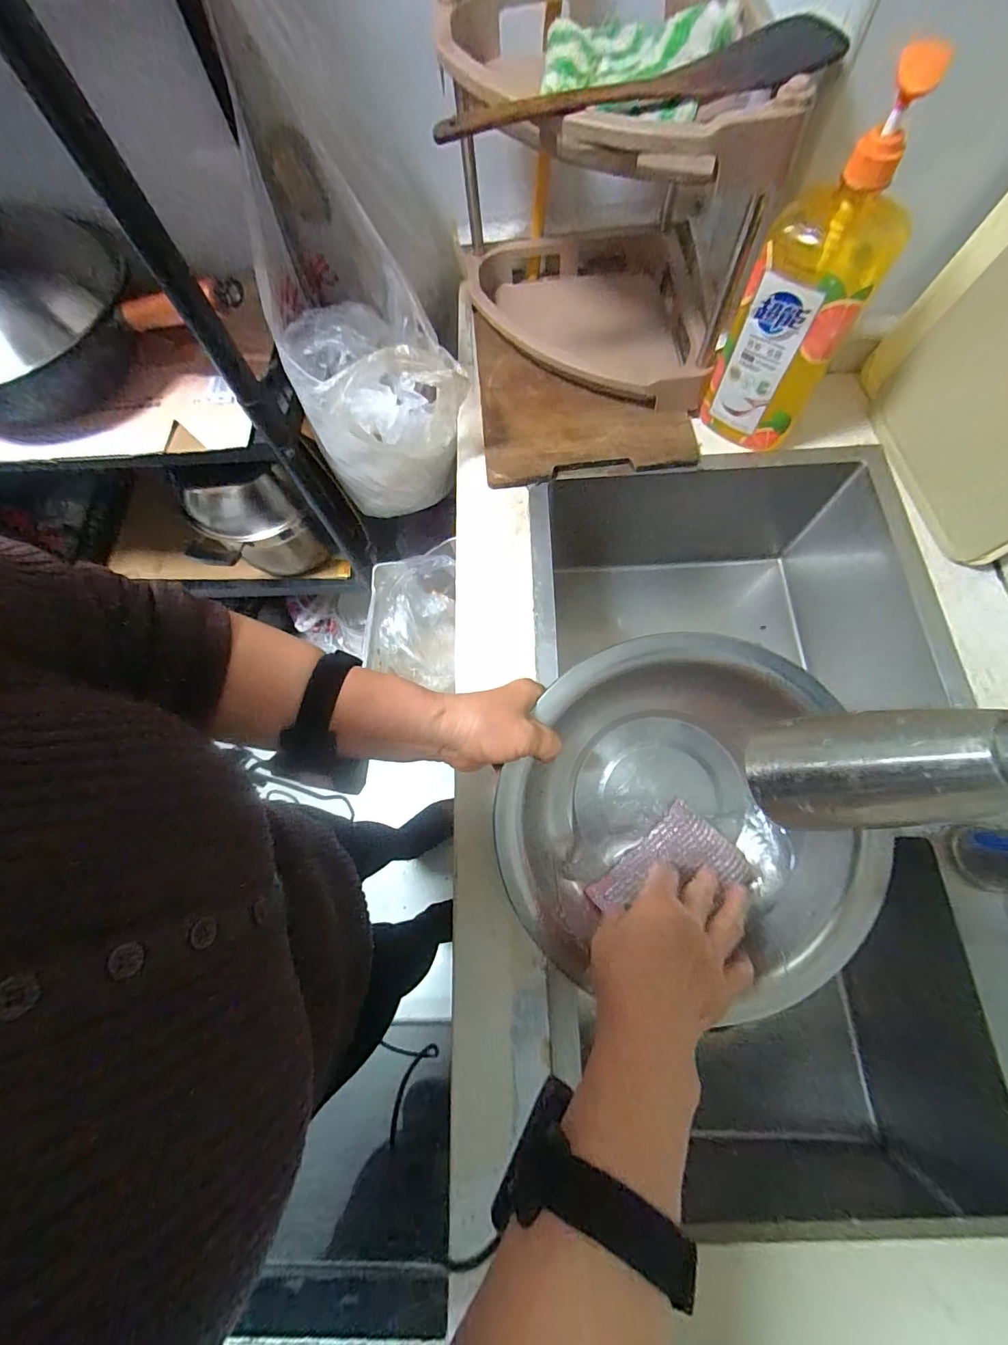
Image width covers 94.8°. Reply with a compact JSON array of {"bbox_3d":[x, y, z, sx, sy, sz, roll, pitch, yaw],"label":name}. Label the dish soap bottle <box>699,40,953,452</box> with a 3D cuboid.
[{"bbox_3d":[0.289,-0.360,0.453,0.115,0.276,0.062,33,75,14],"label":"dish soap bottle"}]

